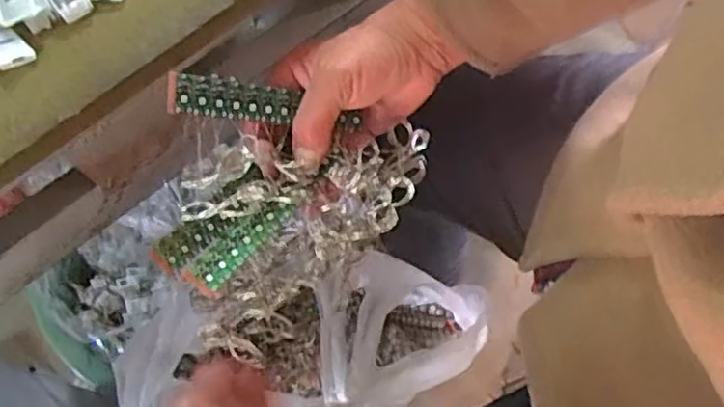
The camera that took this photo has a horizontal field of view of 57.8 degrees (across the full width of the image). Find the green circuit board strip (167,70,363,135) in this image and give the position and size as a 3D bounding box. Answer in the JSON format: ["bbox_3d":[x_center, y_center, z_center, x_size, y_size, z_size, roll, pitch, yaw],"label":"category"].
[{"bbox_3d":[-0.054,-0.056,0.381,0.118,0.011,0.022,7,62,-32],"label":"green circuit board strip"}]

